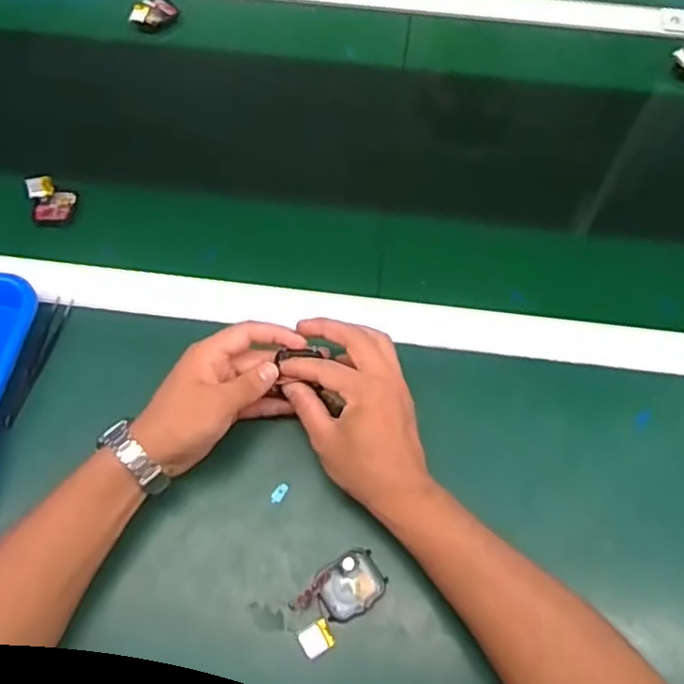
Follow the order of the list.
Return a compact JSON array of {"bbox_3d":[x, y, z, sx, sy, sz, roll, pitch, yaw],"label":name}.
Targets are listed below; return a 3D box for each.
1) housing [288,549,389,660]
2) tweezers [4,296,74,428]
[{"bbox_3d":[-0.004,0.178,0.452,0.074,0.020,0.039,-40,70,-20],"label":"housing"},{"bbox_3d":[-0.251,0.015,0.541,0.013,0.015,0.117,10,62,4],"label":"tweezers"}]

